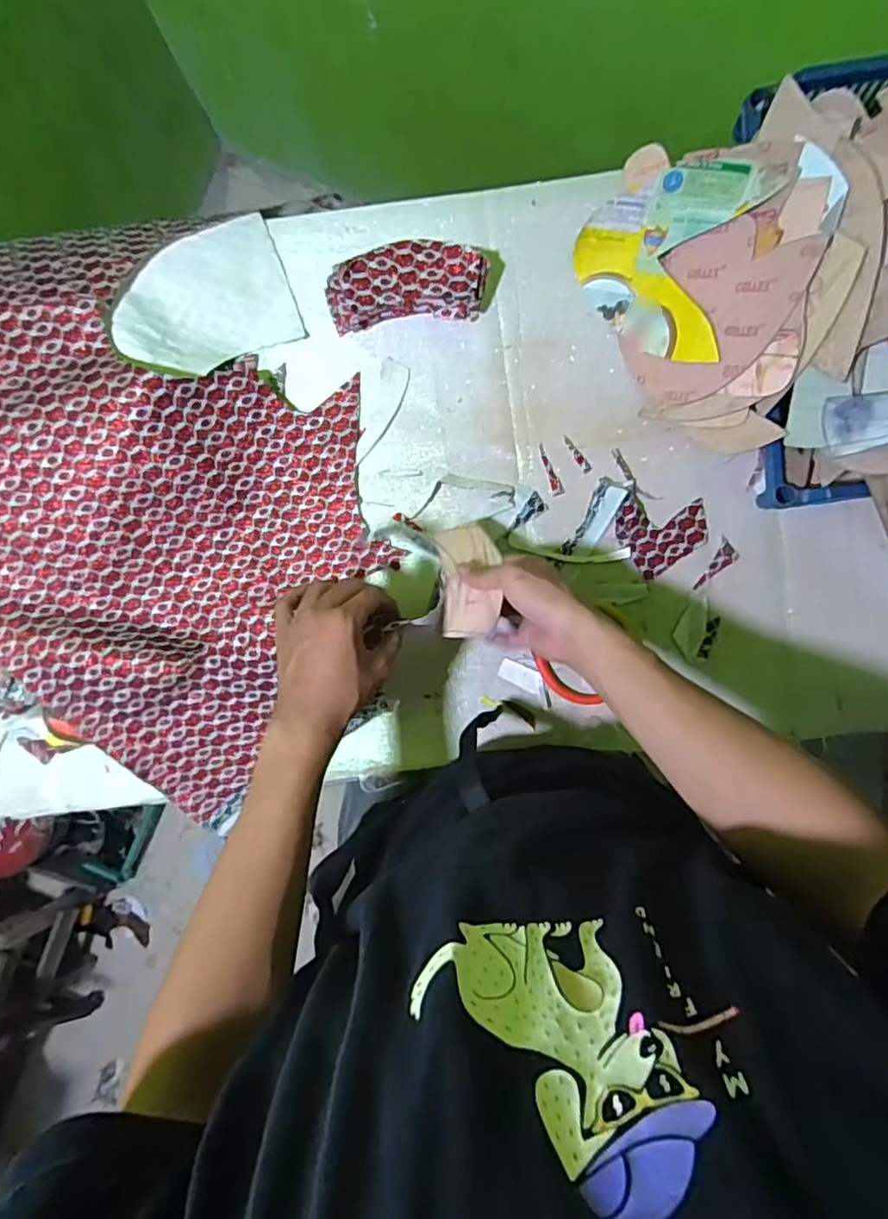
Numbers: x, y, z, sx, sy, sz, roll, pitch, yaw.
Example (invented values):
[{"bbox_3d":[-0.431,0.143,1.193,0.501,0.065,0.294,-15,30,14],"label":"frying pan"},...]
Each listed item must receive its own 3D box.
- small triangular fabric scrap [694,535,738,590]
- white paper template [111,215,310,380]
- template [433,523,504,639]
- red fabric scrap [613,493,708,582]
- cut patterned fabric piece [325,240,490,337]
[{"bbox_3d":[0.291,-0.044,0.641,0.028,0.004,0.061,28,92,0],"label":"small triangular fabric scrap"},{"bbox_3d":[-0.246,-0.316,0.624,0.177,0.020,0.131,-26,96,-15],"label":"white paper template"},{"bbox_3d":[0.024,-0.032,0.569,0.054,0.021,0.125,-2,56,1],"label":"template"},{"bbox_3d":[0.228,-0.089,0.642,0.089,0.012,0.083,-36,91,2],"label":"red fabric scrap"},{"bbox_3d":[-0.038,-0.327,0.618,0.157,0.045,0.066,-4,92,1],"label":"cut patterned fabric piece"}]

